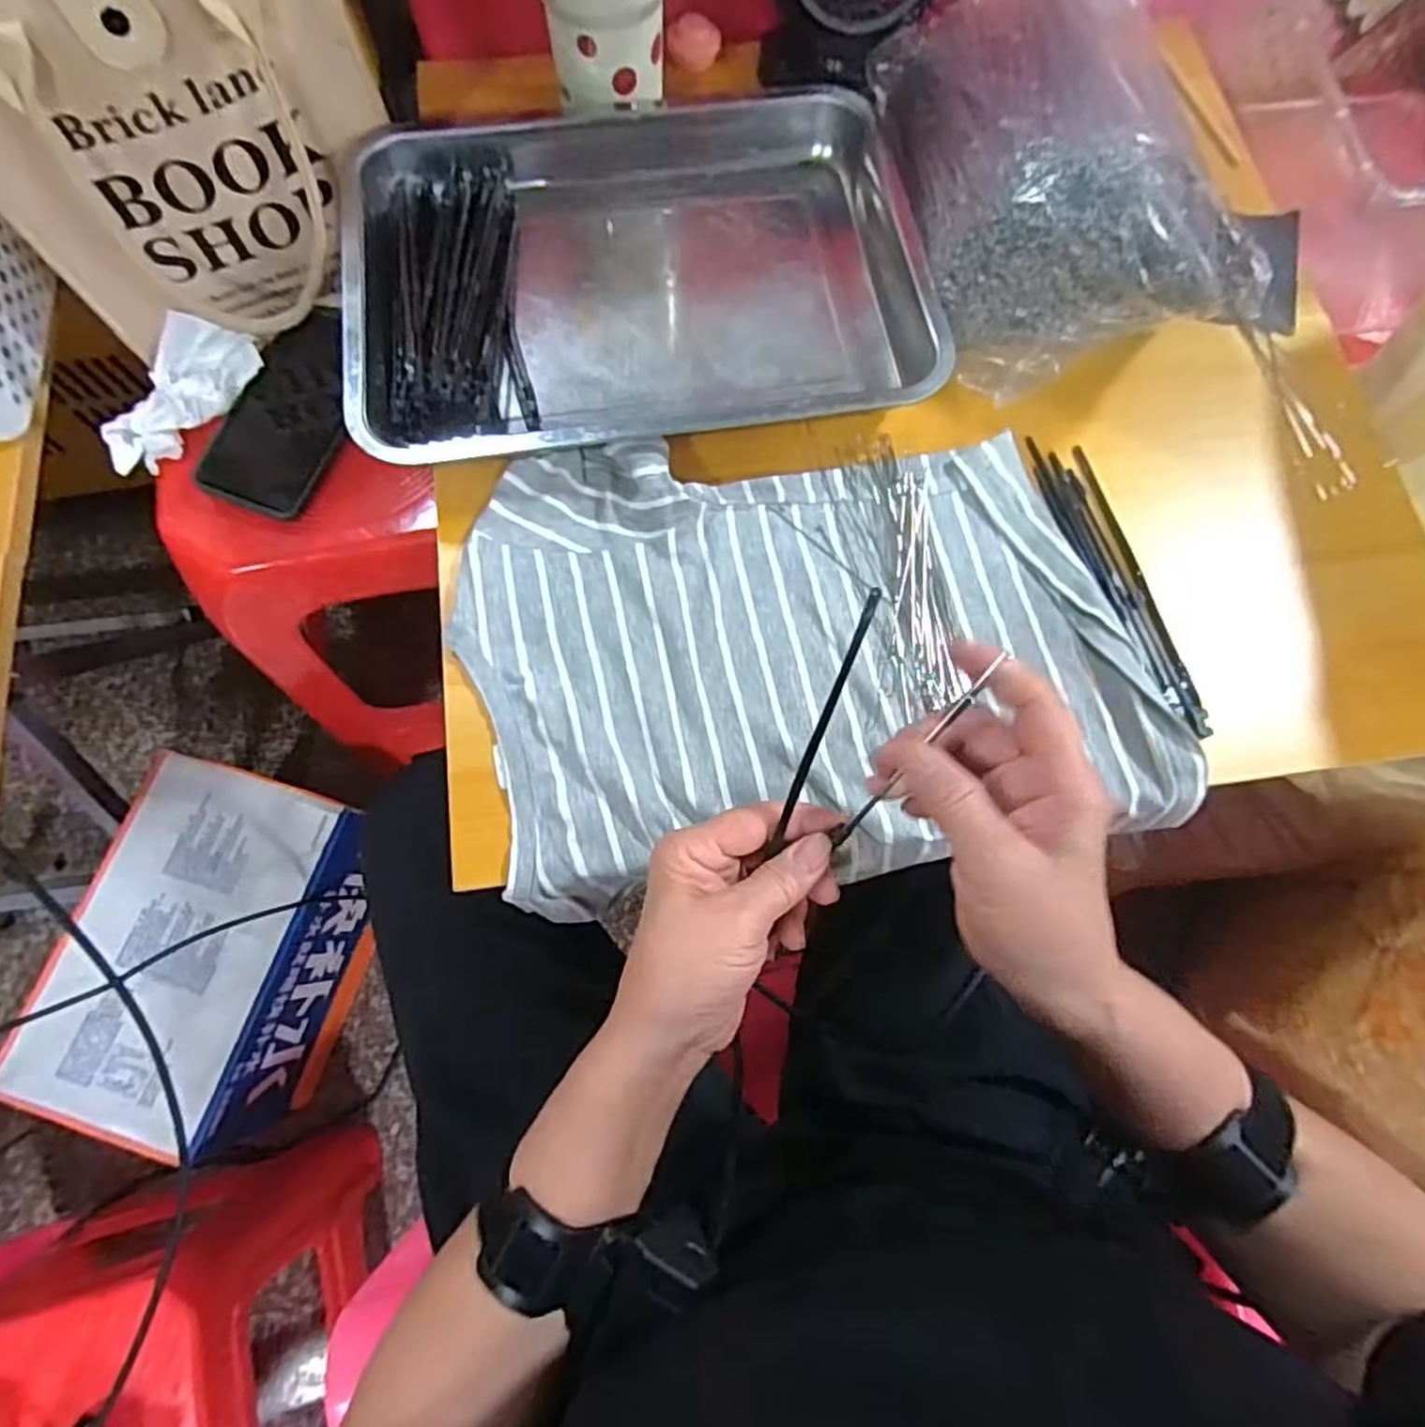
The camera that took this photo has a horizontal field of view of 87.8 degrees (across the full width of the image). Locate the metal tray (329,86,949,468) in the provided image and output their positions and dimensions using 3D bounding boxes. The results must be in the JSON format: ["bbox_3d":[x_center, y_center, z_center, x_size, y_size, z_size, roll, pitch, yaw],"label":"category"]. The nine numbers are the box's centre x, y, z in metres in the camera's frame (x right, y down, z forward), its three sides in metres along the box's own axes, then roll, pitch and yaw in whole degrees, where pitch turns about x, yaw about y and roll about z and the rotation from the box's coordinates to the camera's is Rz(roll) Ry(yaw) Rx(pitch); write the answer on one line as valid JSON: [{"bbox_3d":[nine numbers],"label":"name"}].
[{"bbox_3d":[-0.048,-0.280,0.469,0.340,0.049,0.270,-9,75,-4],"label":"metal tray"}]

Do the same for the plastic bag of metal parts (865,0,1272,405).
[{"bbox_3d":[0.214,-0.330,0.455,0.177,0.092,0.278,-8,75,-4],"label":"plastic bag of metal parts"}]

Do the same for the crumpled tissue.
[{"bbox_3d":[-0.380,-0.223,0.523,0.060,0.033,0.125,36,77,8],"label":"crumpled tissue"}]

